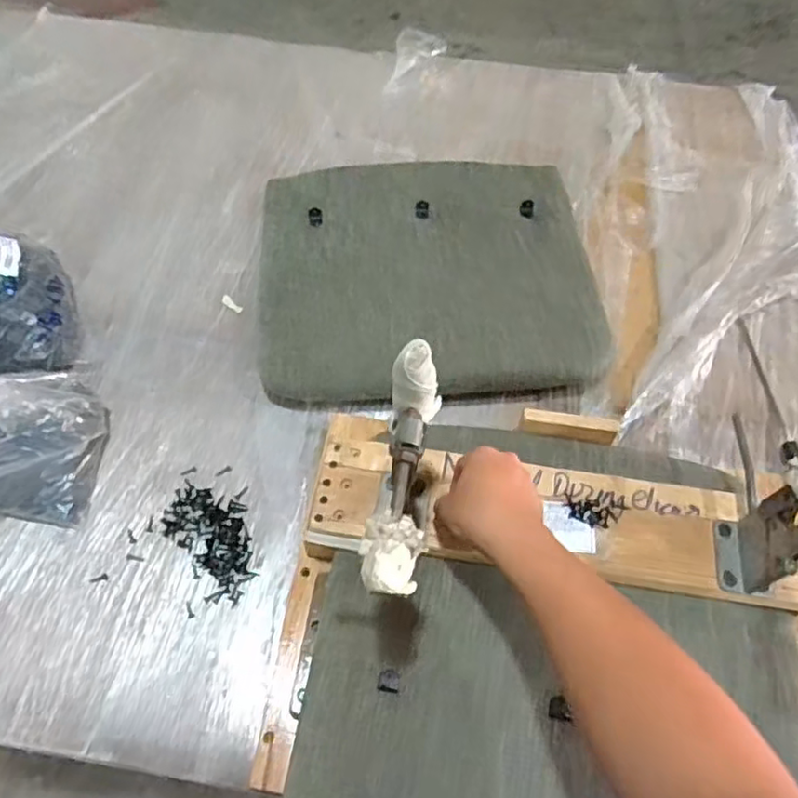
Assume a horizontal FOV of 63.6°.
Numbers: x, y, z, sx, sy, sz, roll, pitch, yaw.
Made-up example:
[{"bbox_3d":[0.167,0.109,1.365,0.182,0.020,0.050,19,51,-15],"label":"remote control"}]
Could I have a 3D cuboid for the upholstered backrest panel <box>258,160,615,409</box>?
[{"bbox_3d":[0.036,-0.168,0.871,0.431,0.063,0.370,-2,60,-2],"label":"upholstered backrest panel"}]

